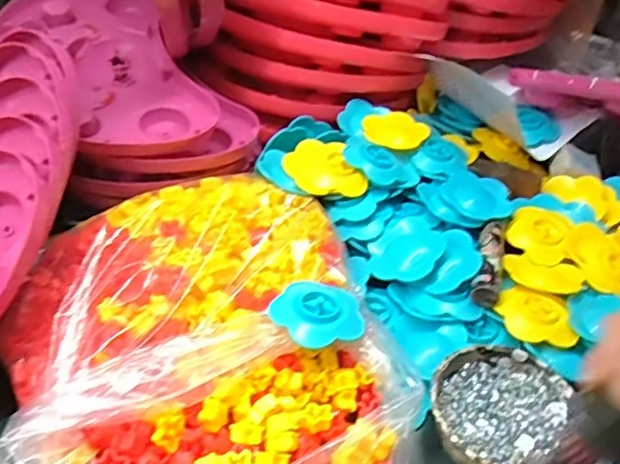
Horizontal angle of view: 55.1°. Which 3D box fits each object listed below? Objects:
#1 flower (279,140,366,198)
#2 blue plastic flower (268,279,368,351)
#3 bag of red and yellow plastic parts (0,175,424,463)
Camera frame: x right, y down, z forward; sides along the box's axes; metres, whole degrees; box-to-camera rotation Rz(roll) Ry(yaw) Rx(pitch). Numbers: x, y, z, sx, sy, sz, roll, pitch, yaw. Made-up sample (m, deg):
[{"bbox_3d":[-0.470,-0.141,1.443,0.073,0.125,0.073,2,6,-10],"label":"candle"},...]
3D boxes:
[{"bbox_3d":[0.013,-0.071,0.652,0.076,0.022,0.081,-15,42,-20],"label":"flower"},{"bbox_3d":[0.008,0.068,0.506,0.074,0.010,0.071,6,38,-5],"label":"blue plastic flower"},{"bbox_3d":[-0.087,0.090,0.498,0.310,0.074,0.353,-15,42,-20],"label":"bag of red and yellow plastic parts"}]

